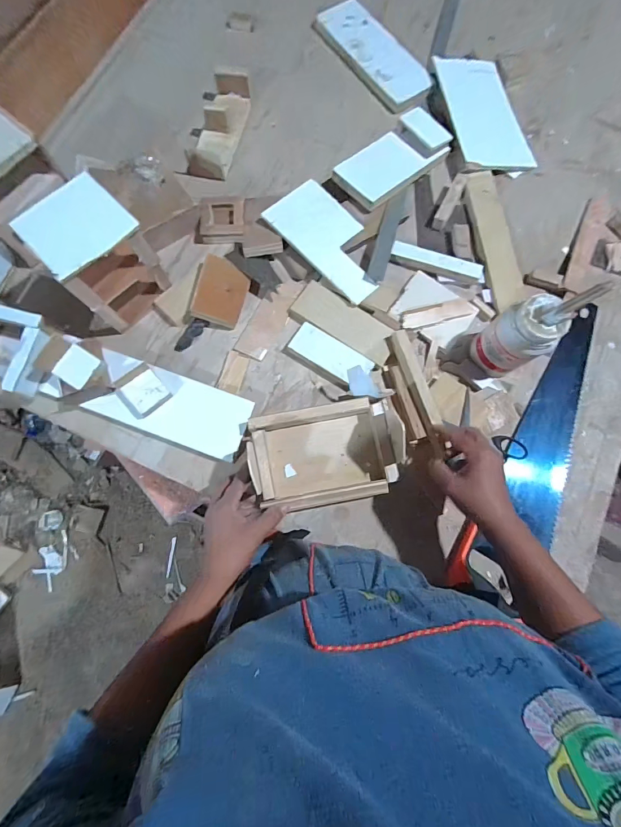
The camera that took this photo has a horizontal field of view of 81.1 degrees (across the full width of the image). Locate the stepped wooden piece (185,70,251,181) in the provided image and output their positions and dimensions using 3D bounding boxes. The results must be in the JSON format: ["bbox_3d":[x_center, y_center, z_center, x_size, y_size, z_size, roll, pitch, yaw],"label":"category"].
[{"bbox_3d":[-0.158,-0.523,0.649,0.066,0.038,0.201,14,76,2],"label":"stepped wooden piece"}]

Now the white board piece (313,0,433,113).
[{"bbox_3d":[0.123,-0.697,0.704,0.101,0.027,0.268,-31,79,-9],"label":"white board piece"}]

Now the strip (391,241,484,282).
[{"bbox_3d":[0.207,-0.246,0.591,0.152,0.016,0.025,18,76,3],"label":"strip"}]

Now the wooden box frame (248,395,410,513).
[{"bbox_3d":[0.027,0.058,0.519,0.216,0.038,0.135,-11,77,-4],"label":"wooden box frame"}]

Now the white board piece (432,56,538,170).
[{"bbox_3d":[0.311,-0.549,0.660,0.122,0.014,0.254,-16,82,-3],"label":"white board piece"}]

